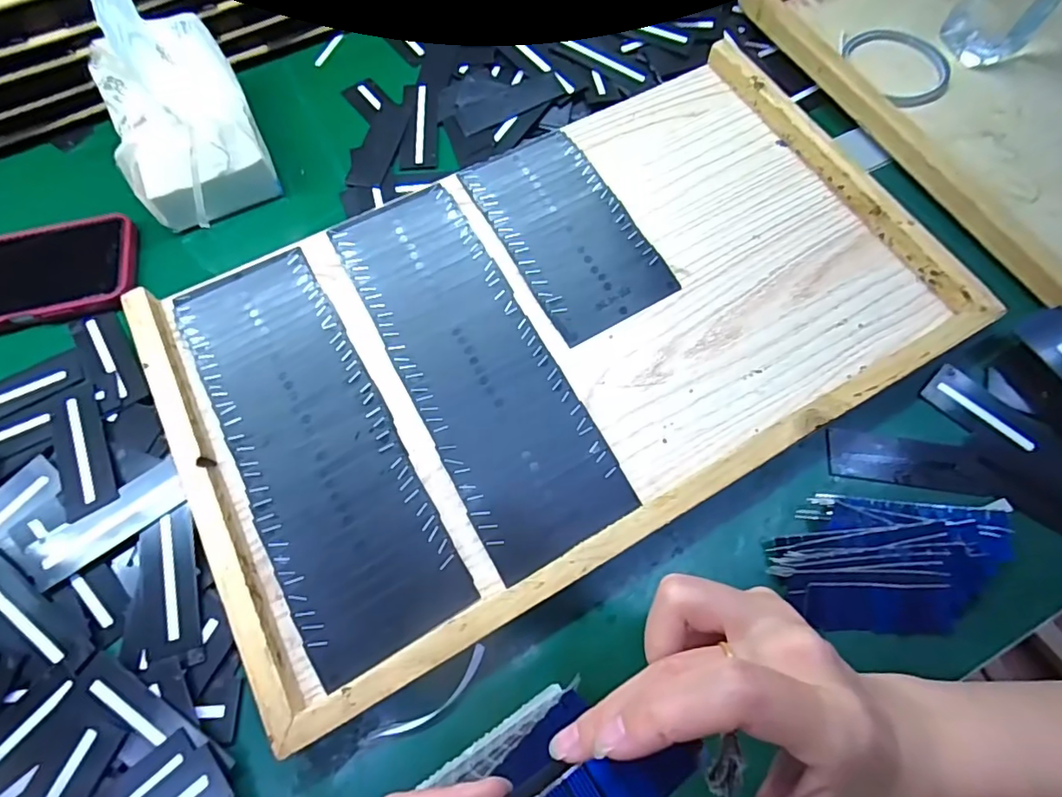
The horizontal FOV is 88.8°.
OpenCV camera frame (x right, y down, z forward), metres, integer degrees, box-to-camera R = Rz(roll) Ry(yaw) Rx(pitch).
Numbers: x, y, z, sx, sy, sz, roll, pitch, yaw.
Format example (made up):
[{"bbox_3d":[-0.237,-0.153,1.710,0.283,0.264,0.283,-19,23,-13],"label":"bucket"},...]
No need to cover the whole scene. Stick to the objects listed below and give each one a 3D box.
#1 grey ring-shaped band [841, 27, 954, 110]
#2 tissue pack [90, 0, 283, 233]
[{"bbox_3d":[0.305,-0.275,0.445,0.079,0.012,0.085,0,68,0],"label":"grey ring-shaped band"},{"bbox_3d":[-0.262,-0.219,0.388,0.097,0.116,0.138,-28,70,-11],"label":"tissue pack"}]

